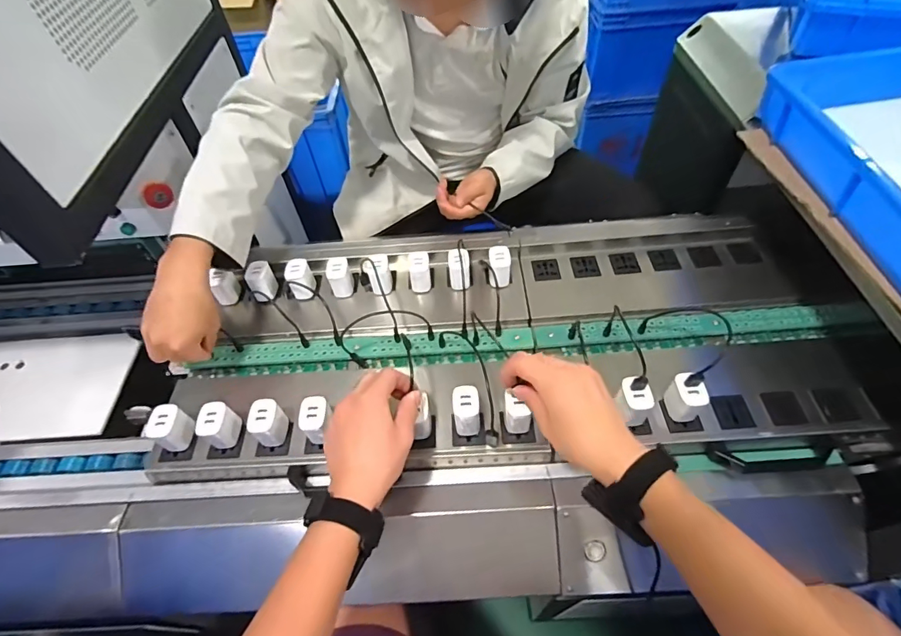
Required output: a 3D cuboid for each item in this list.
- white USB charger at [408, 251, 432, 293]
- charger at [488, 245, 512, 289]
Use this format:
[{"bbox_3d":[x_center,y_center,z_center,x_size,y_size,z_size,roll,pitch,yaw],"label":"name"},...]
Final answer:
[{"bbox_3d":[-0.046,-0.071,0.679,0.031,0.061,0.035,-5,53,0],"label":"white USB charger"},{"bbox_3d":[0.074,-0.074,0.668,0.034,0.057,0.039,-2,53,2],"label":"charger"}]

